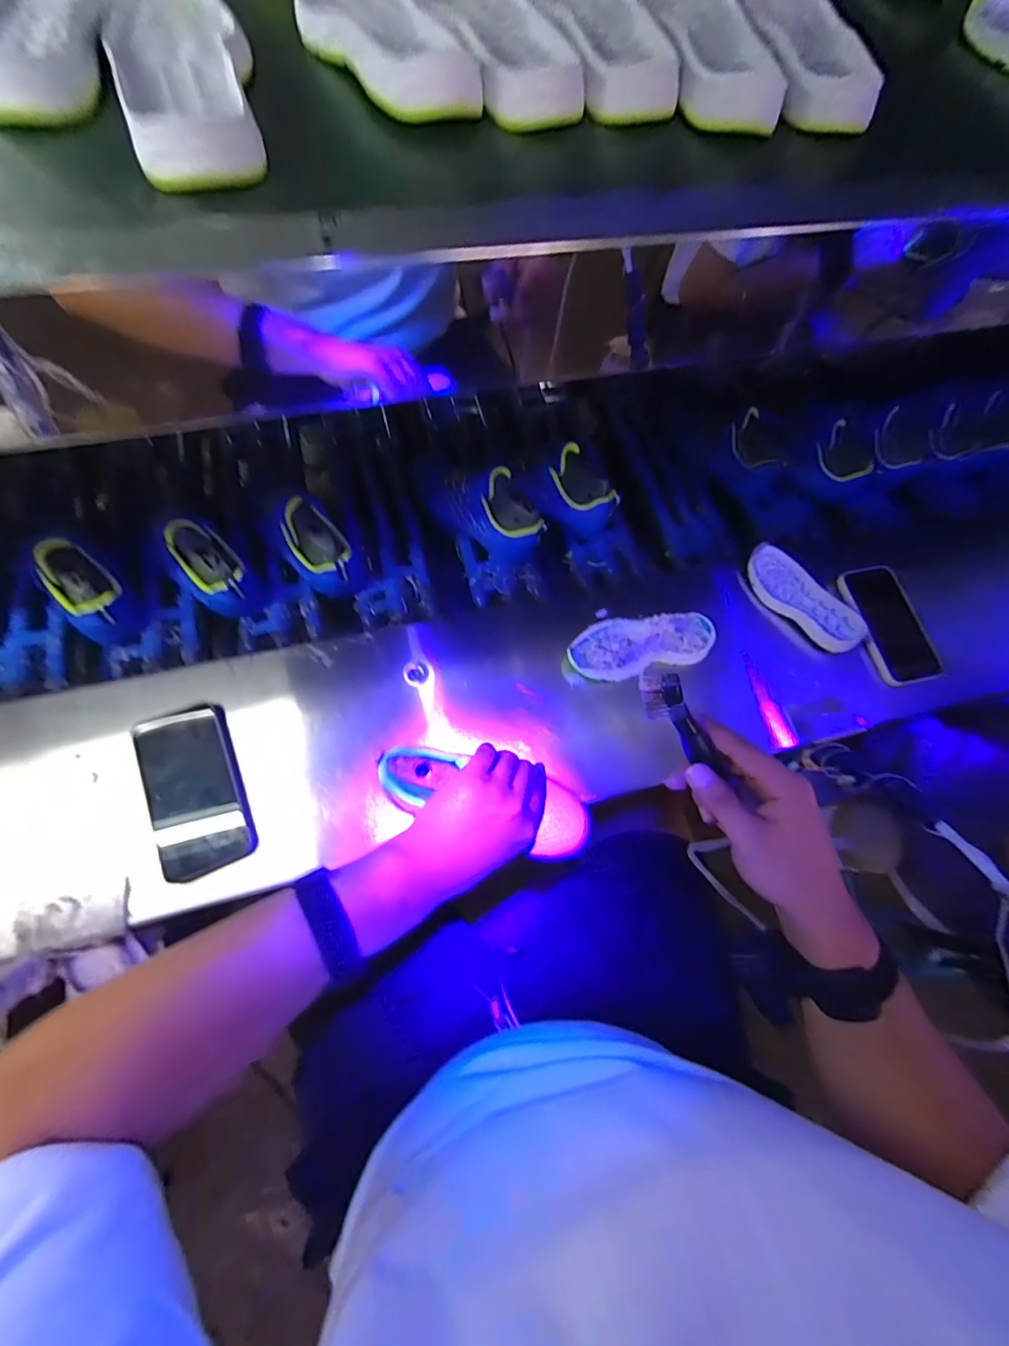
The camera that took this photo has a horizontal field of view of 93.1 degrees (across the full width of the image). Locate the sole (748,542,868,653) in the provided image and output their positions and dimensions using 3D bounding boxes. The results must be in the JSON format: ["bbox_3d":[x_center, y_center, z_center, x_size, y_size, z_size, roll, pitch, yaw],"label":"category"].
[{"bbox_3d":[0.367,-0.092,0.590,0.072,0.026,0.157,-35,75,-14],"label":"sole"}]

